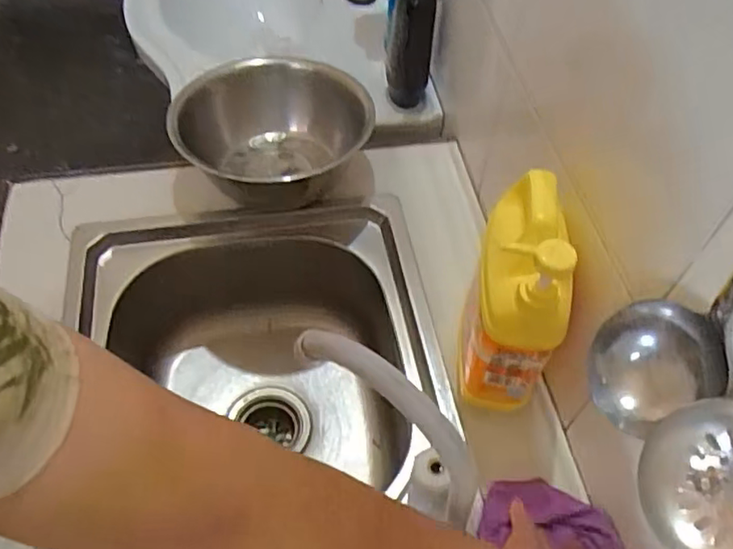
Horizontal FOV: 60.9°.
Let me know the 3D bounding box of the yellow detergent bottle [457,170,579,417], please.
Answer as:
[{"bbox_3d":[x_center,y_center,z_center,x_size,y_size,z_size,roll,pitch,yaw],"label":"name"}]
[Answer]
[{"bbox_3d":[0.132,0.009,0.549,0.074,0.207,0.130,12,54,7],"label":"yellow detergent bottle"}]

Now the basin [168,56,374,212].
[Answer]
[{"bbox_3d":[-0.129,-0.181,0.814,0.217,0.113,0.222,1,53,-1],"label":"basin"}]

